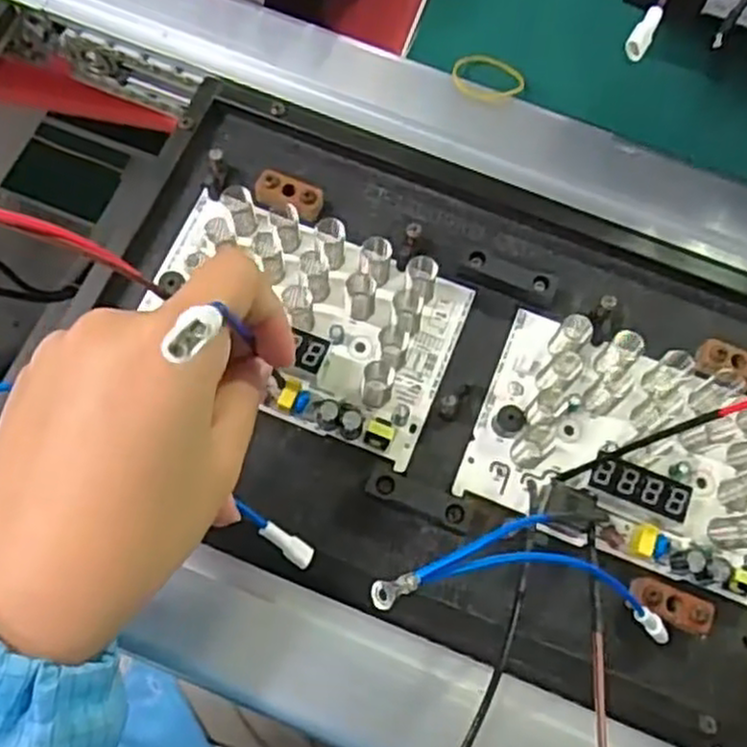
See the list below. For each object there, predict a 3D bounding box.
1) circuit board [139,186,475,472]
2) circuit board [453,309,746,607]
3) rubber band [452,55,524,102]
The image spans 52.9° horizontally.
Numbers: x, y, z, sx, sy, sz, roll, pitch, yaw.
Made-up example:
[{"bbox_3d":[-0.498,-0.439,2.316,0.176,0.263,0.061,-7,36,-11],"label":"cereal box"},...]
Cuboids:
[{"bbox_3d":[-0.032,-0.028,0.333,0.137,0.021,0.089,22,73,5],"label":"circuit board"},{"bbox_3d":[0.116,0.032,0.321,0.138,0.017,0.090,21,73,5],"label":"circuit board"},{"bbox_3d":[0.059,-0.152,0.387,0.037,0.004,0.027,17,73,4],"label":"rubber band"}]

